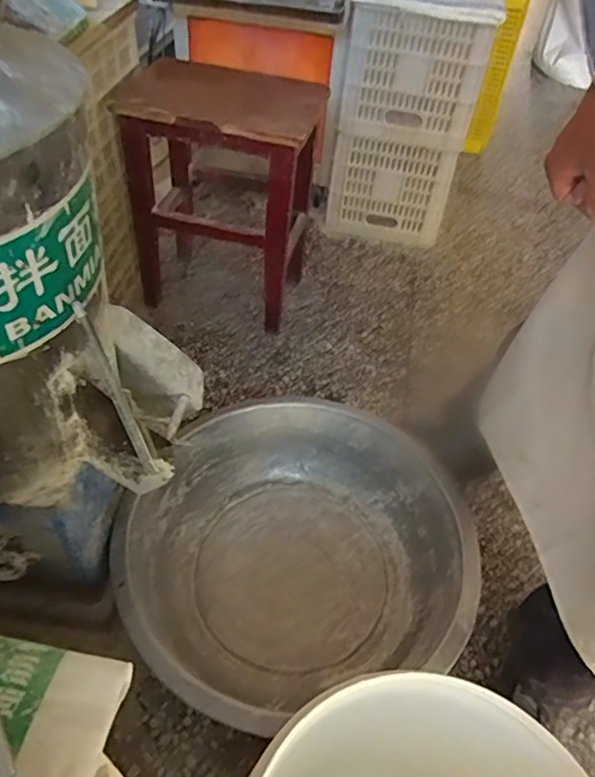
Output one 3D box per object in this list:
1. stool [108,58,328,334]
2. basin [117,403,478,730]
[{"bbox_3d":[-0.157,-0.404,1.242,0.391,0.440,0.300,15,48,12],"label":"stool"},{"bbox_3d":[-0.002,0.239,0.905,0.498,0.150,0.464,1,47,-1],"label":"basin"}]

